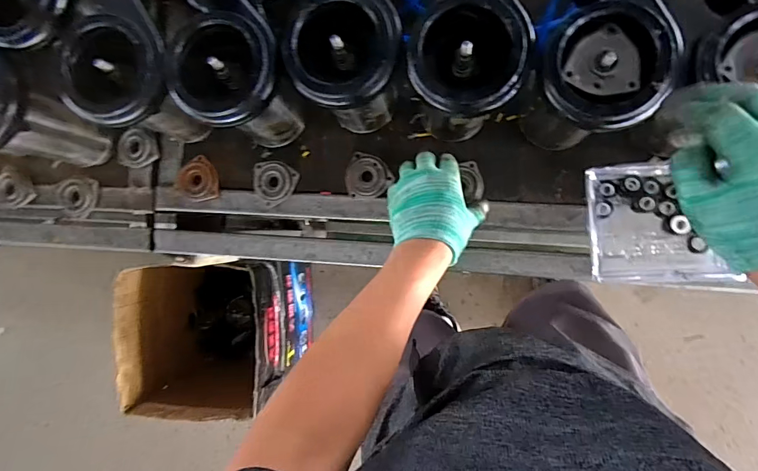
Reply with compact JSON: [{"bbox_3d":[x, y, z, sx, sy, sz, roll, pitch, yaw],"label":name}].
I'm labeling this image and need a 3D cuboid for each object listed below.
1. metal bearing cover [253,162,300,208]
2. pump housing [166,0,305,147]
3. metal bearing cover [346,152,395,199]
[{"bbox_3d":[-0.158,-0.084,0.610,0.067,0.015,0.066,-35,86,7],"label":"metal bearing cover"},{"bbox_3d":[-0.166,-0.203,0.520,0.121,0.179,0.166,-28,87,7],"label":"pump housing"},{"bbox_3d":[-0.014,-0.086,0.587,0.066,0.011,0.064,1,91,8],"label":"metal bearing cover"}]

